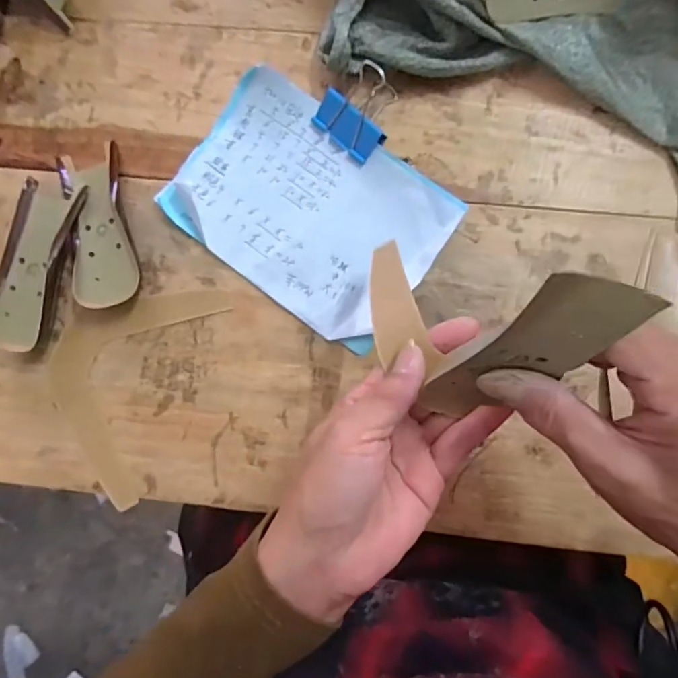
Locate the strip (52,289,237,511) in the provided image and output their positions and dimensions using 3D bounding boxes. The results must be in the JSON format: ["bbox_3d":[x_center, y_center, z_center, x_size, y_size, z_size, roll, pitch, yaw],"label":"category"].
[{"bbox_3d":[-0.160,0.023,0.350,0.102,0.004,0.165,25,86,7],"label":"strip"}]

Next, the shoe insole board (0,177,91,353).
[{"bbox_3d":[-0.220,-0.052,0.346,0.044,0.021,0.121,15,88,5],"label":"shoe insole board"}]

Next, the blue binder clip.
[{"bbox_3d":[0.019,-0.165,0.341,0.050,0.020,0.062,44,91,5],"label":"blue binder clip"}]

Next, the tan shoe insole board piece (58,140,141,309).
[{"bbox_3d":[-0.177,-0.083,0.348,0.045,0.022,0.123,-16,86,3],"label":"tan shoe insole board piece"}]

